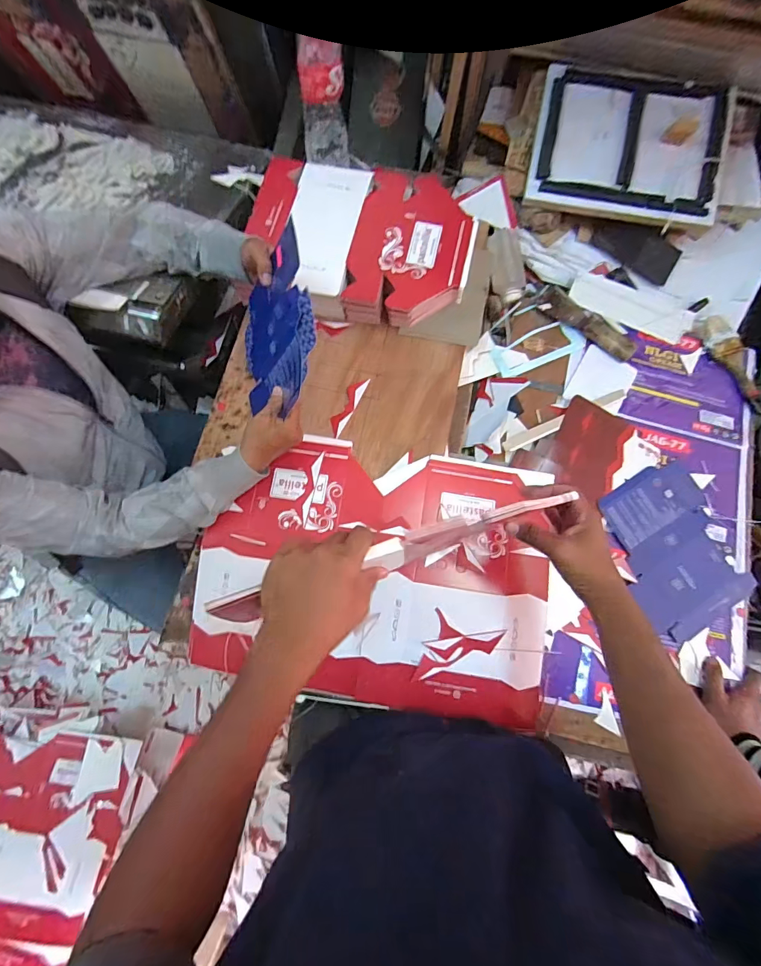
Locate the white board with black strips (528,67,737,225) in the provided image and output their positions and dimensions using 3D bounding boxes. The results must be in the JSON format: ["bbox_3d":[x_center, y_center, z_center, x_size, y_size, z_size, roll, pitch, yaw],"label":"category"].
[{"bbox_3d":[0.453,-0.608,0.760,0.338,0.022,0.250,12,89,4],"label":"white board with black strips"}]

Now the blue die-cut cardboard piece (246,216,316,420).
[{"bbox_3d":[-0.154,-0.211,0.612,0.010,0.212,0.212,-4,74,-39],"label":"blue die-cut cardboard piece"}]

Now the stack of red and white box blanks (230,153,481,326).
[{"bbox_3d":[-0.034,-0.433,0.755,0.386,0.080,0.307,8,74,2],"label":"stack of red and white box blanks"}]

